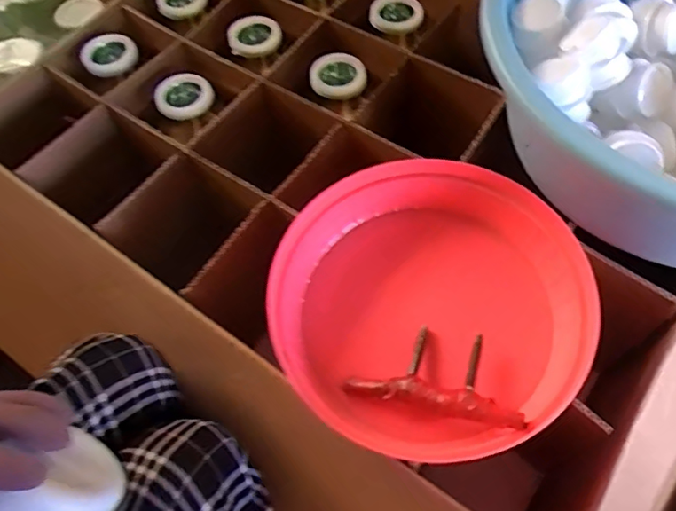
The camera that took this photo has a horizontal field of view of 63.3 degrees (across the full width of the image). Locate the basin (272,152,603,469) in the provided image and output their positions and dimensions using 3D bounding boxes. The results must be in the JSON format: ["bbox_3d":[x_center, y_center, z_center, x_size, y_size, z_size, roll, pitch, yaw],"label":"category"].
[{"bbox_3d":[0.069,0.036,0.414,0.221,0.063,0.219,-2,59,3],"label":"basin"}]

